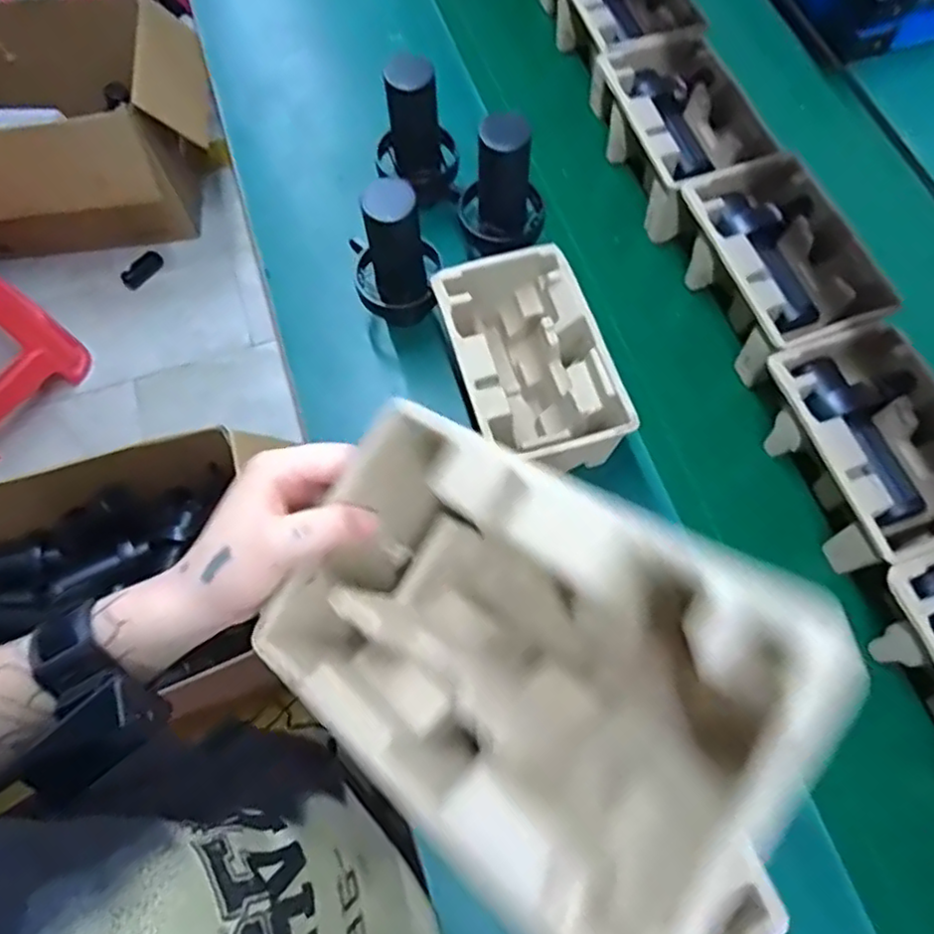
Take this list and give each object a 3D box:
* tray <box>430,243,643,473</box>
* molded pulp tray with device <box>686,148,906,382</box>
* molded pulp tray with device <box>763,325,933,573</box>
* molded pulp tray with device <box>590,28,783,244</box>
[{"bbox_3d":[0.061,-0.098,0.696,0.137,0.114,0.219,-17,68,-6],"label":"tray"},{"bbox_3d":[0.334,-0.218,0.744,0.135,0.097,0.225,-19,69,-7],"label":"molded pulp tray with device"},{"bbox_3d":[0.391,-0.018,0.666,0.139,0.094,0.225,-17,69,-6],"label":"molded pulp tray with device"},{"bbox_3d":[0.254,-0.406,0.825,0.148,0.099,0.233,-20,69,-8],"label":"molded pulp tray with device"}]

